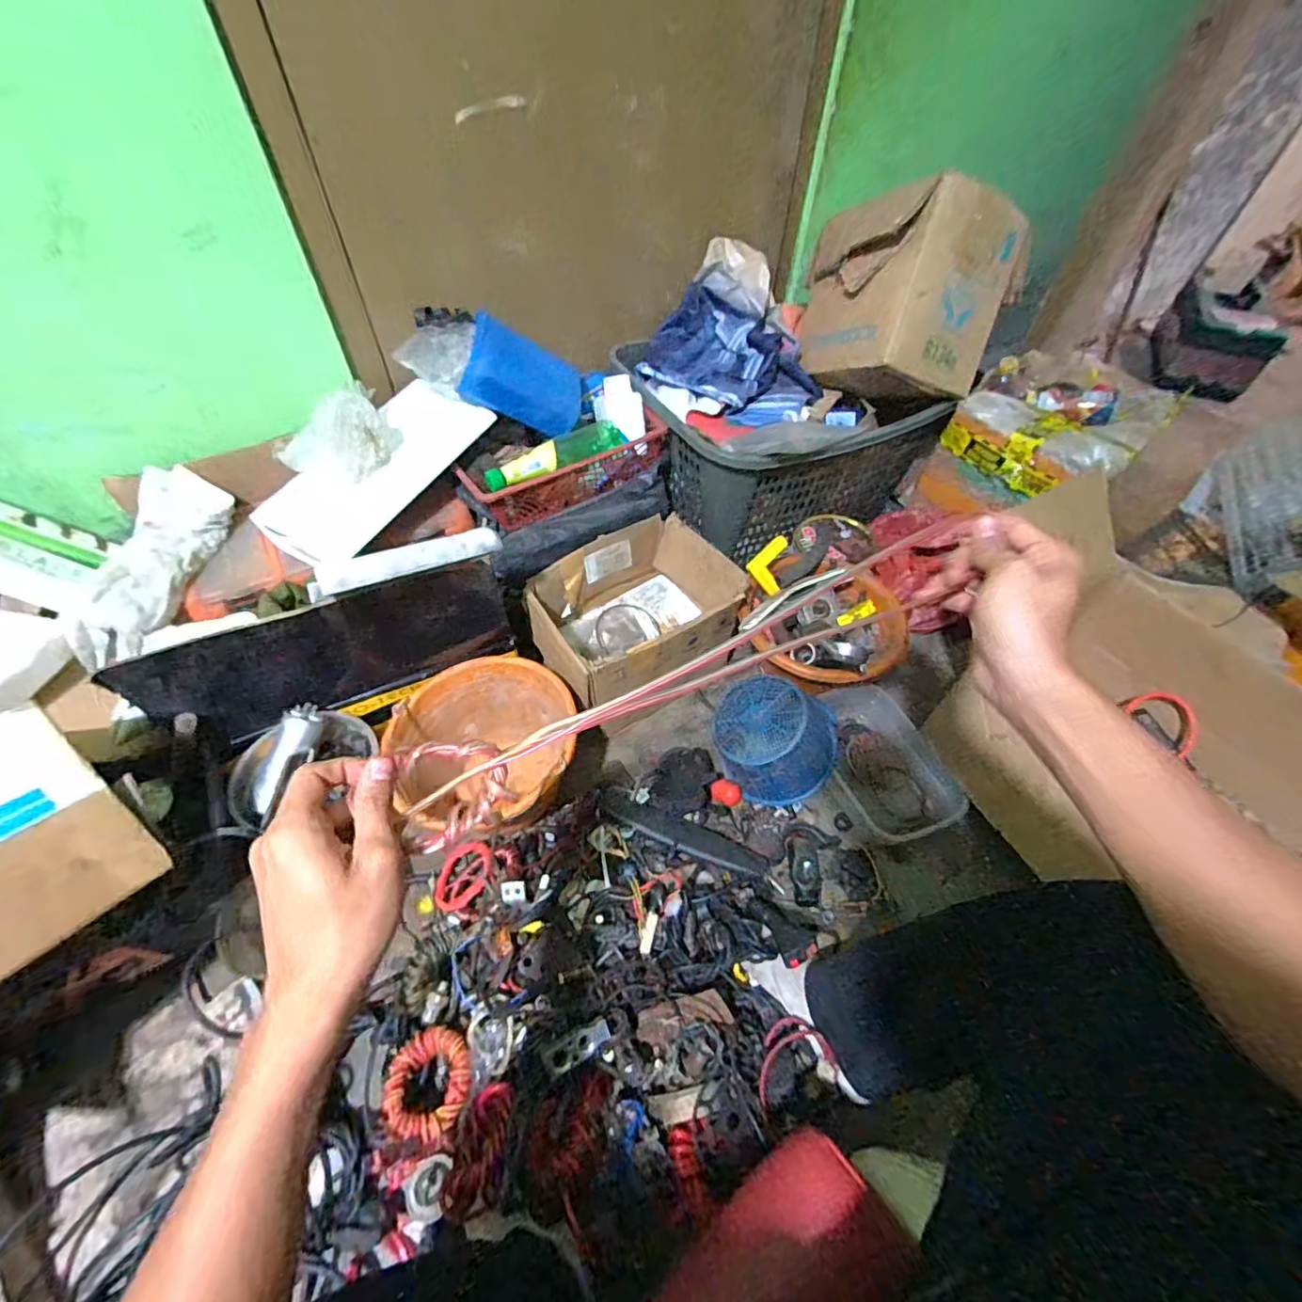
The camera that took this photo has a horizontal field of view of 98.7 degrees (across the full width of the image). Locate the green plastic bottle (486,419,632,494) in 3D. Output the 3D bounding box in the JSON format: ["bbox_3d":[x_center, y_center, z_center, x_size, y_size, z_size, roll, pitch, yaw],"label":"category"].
[{"bbox_3d":[-0.143,-0.304,0.871,0.050,0.052,0.239,39,61,24],"label":"green plastic bottle"}]

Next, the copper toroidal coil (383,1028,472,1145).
[{"bbox_3d":[-0.238,0.460,0.598,0.086,0.027,0.095,-19,56,-16],"label":"copper toroidal coil"}]

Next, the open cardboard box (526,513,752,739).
[{"bbox_3d":[-0.031,-0.043,0.928,0.301,0.200,0.232,-30,59,-22],"label":"open cardboard box"}]

